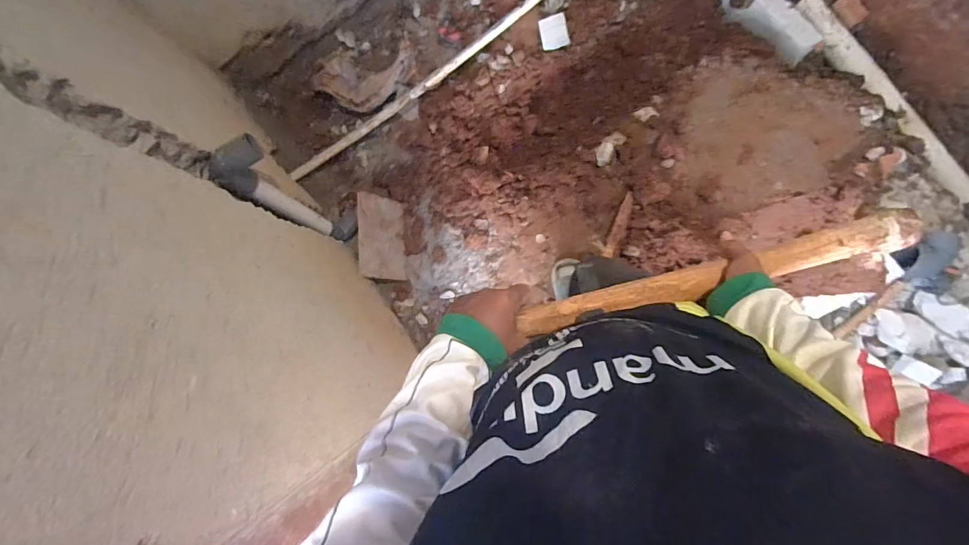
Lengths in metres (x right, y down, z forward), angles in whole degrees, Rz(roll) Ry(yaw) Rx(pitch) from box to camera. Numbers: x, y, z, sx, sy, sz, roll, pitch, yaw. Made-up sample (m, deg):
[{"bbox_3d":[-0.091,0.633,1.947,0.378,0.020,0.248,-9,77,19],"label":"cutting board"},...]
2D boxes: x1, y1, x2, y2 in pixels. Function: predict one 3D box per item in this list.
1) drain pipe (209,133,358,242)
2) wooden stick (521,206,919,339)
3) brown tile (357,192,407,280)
[{"bbox_3d":[-0.453,-0.185,1.080,0.109,0.521,0.110,0,85,5],"label":"drain pipe"},{"bbox_3d":[0.314,-0.002,0.544,0.563,0.021,0.045,-13,84,-12],"label":"wooden stick"},{"bbox_3d":[-0.309,-0.107,1.324,0.016,0.150,0.253,-17,75,48],"label":"brown tile"}]

